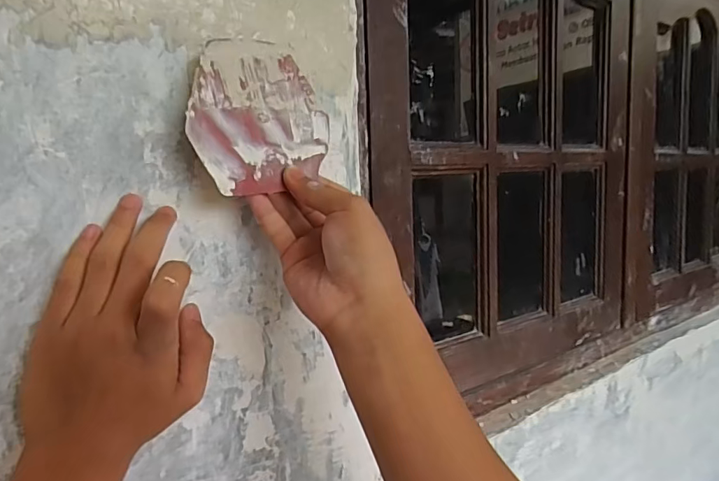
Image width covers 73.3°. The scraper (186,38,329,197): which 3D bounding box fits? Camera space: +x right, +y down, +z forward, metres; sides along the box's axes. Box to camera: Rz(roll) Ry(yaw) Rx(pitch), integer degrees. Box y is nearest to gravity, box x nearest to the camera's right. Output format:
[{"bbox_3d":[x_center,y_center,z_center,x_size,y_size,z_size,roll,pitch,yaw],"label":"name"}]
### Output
[{"bbox_3d":[-0.068,-0.084,0.321,0.095,0.095,0.004,-26,9,-34],"label":"scraper"}]

